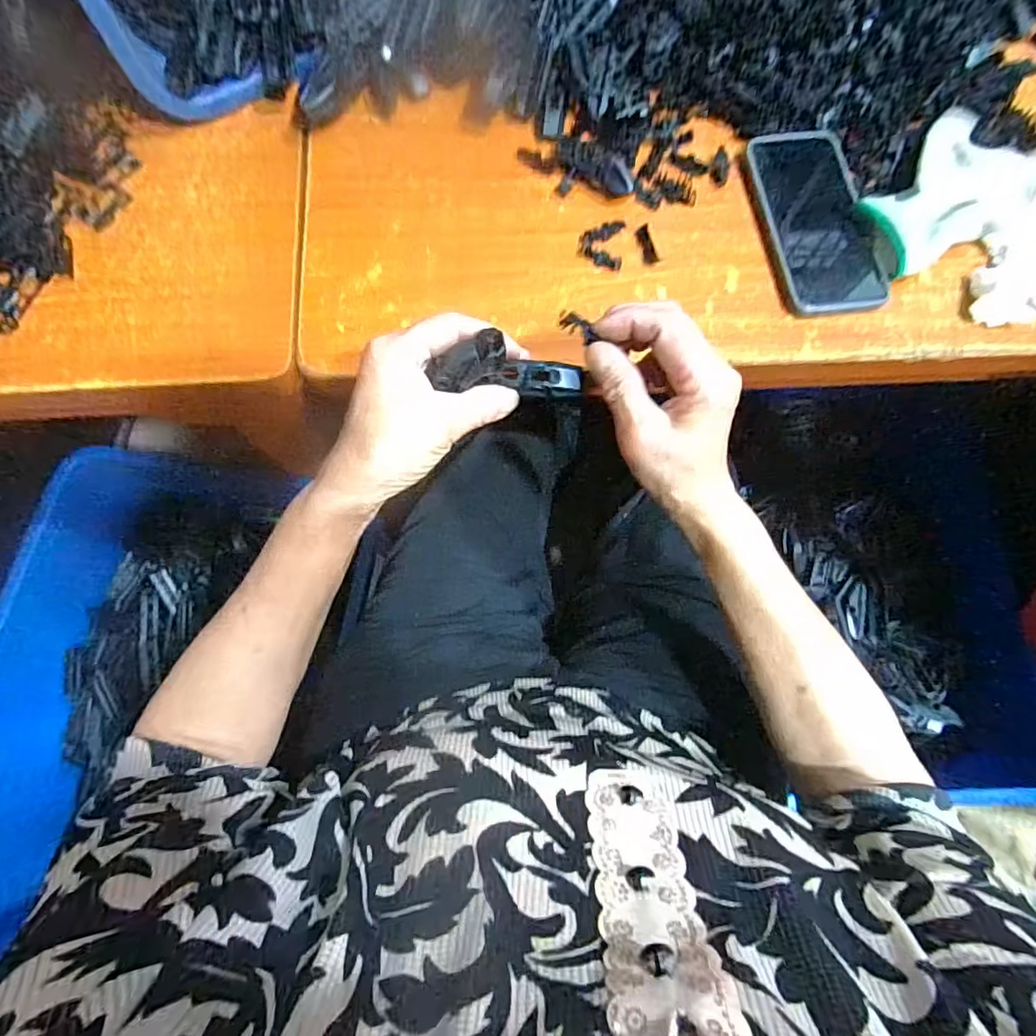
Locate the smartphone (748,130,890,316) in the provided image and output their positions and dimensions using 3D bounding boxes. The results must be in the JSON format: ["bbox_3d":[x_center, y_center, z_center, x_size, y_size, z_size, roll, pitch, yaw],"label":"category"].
[{"bbox_3d":[0.235,-0.239,0.430,0.074,0.011,0.165,-6,75,-3],"label":"smartphone"}]

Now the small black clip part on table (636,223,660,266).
[{"bbox_3d":[0.101,-0.215,0.425,0.013,0.004,0.034,-14,76,-5],"label":"small black clip part on table"}]

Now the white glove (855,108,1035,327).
[{"bbox_3d":[0.358,-0.245,0.421,0.155,0.033,0.171,17,75,3],"label":"white glove"}]

